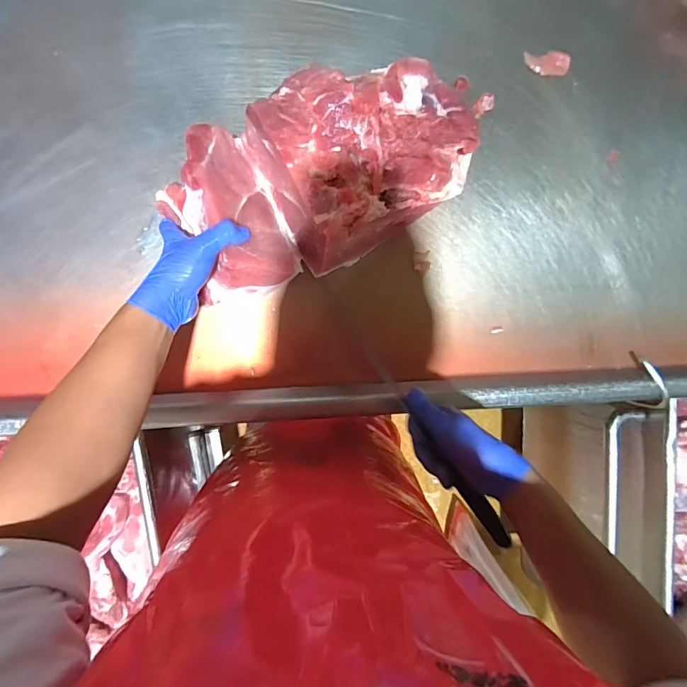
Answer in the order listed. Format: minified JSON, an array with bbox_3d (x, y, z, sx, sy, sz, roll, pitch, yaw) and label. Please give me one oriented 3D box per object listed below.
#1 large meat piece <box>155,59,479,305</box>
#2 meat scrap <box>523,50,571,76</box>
[{"bbox_3d":[-0.024,-0.195,0.476,0.347,0.099,0.188,-23,93,-5],"label":"large meat piece"},{"bbox_3d":[0.282,-0.387,0.581,0.062,0.006,0.031,-3,91,-6],"label":"meat scrap"}]

